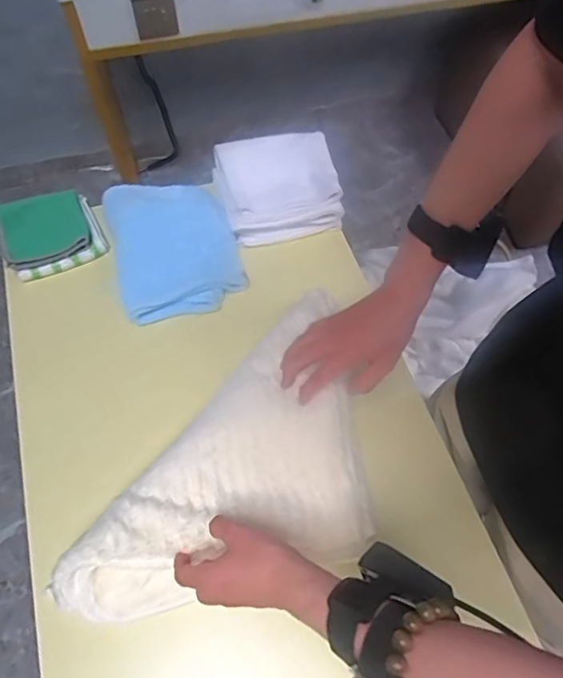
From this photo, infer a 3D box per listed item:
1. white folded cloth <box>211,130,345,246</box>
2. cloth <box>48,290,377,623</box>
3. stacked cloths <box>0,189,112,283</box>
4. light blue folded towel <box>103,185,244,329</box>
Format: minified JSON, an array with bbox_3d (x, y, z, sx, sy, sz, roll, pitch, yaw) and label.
[{"bbox_3d":[-0.006,-0.232,0.800,0.175,0.070,0.144,-12,64,-7],"label":"white folded cloth"},{"bbox_3d":[-0.021,0.146,0.564,0.211,0.065,0.416,33,65,16],"label":"cloth"},{"bbox_3d":[-0.333,-0.156,0.758,0.142,0.048,0.115,-30,67,-15],"label":"stacked cloths"},{"bbox_3d":[-0.156,-0.143,0.762,0.172,0.040,0.232,-14,64,-8],"label":"light blue folded towel"}]

